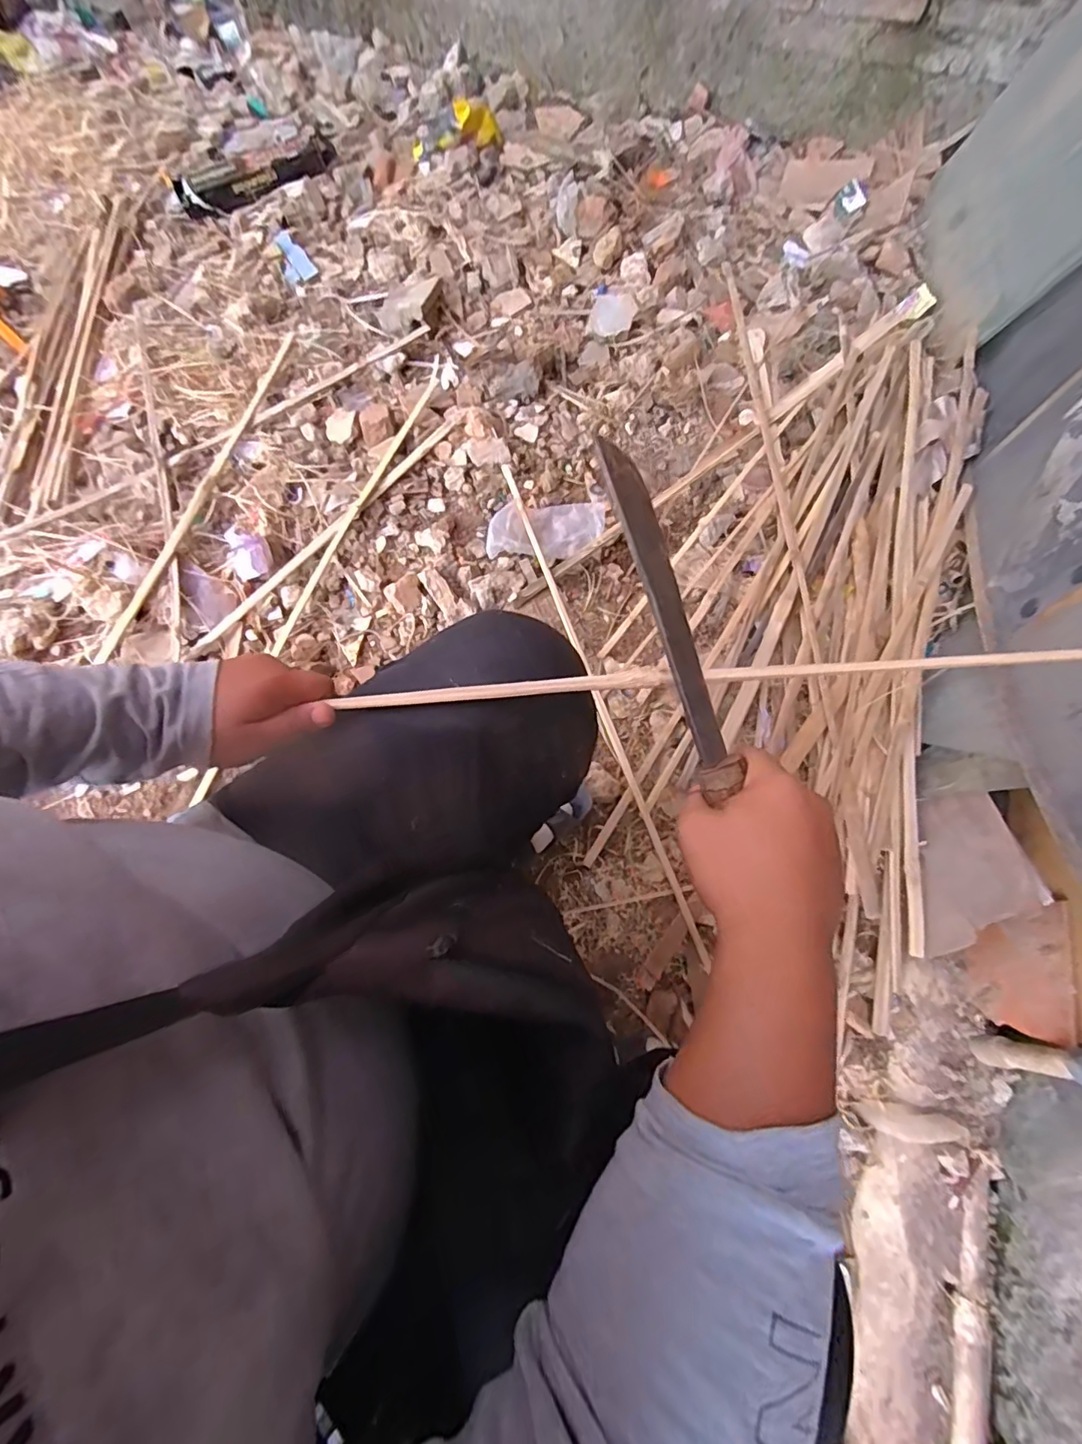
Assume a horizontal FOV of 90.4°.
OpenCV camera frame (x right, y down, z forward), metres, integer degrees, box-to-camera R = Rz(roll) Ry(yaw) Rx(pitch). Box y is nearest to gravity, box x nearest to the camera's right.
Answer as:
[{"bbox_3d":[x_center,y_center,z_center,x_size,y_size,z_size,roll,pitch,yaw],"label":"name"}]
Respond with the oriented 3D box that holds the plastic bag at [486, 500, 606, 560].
[{"bbox_3d":[0.010,-0.340,0.935,0.210,0.041,0.115,-6,68,-1],"label":"plastic bag"}]

